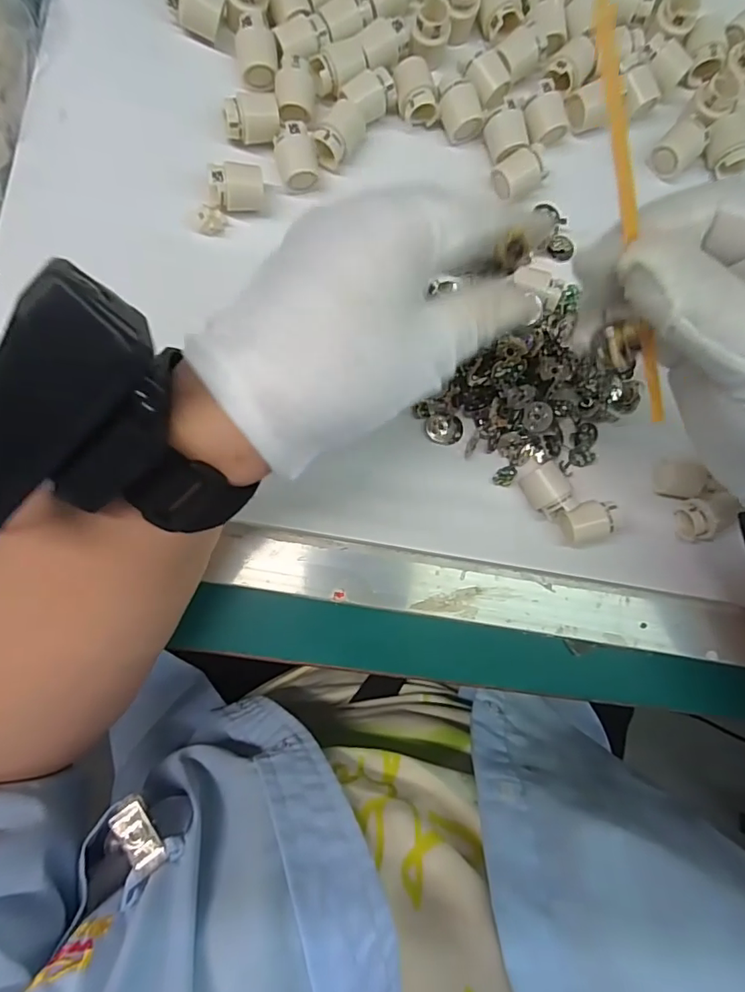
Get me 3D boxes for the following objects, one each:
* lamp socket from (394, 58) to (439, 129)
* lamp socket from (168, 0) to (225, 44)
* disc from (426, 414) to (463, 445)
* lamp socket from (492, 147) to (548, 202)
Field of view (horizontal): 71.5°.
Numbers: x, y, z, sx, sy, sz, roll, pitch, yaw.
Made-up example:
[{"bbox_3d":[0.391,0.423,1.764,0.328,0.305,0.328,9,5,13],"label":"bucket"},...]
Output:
[{"bbox_3d":[0.023,-0.217,0.278,0.020,0.019,0.030,-16,87,-7],"label":"lamp socket"},{"bbox_3d":[-0.089,-0.248,0.263,0.025,0.022,0.017,6,45,-20],"label":"lamp socket"},{"bbox_3d":[0.038,-0.035,0.273,0.020,0.007,0.015,-5,86,-7],"label":"disc"},{"bbox_3d":[0.077,-0.171,0.279,0.025,0.019,0.021,-35,90,-8],"label":"lamp socket"}]

